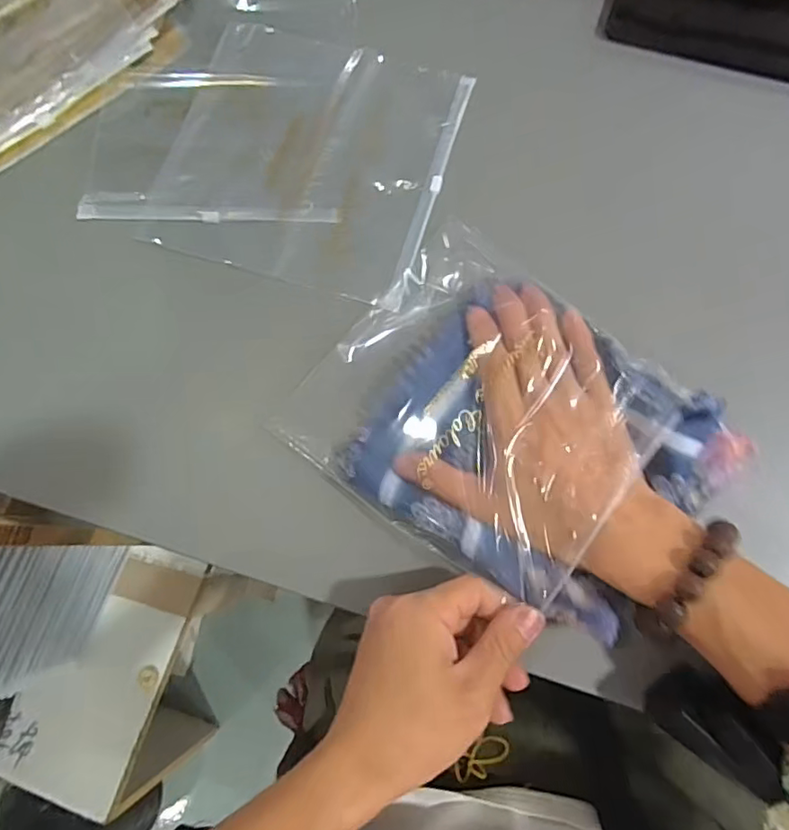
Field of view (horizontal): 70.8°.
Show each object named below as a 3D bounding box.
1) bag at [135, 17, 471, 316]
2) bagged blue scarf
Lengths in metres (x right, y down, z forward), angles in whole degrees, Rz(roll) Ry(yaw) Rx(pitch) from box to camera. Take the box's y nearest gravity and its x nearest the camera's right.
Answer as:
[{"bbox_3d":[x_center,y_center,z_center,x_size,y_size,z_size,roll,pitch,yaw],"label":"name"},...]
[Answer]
[{"bbox_3d":[-0.062,-0.193,0.414,0.199,0.009,0.193,17,80,6],"label":"bag"},{"bbox_3d":[0.065,0.007,0.341,0.230,0.051,0.183,40,85,8],"label":"bagged blue scarf"}]

